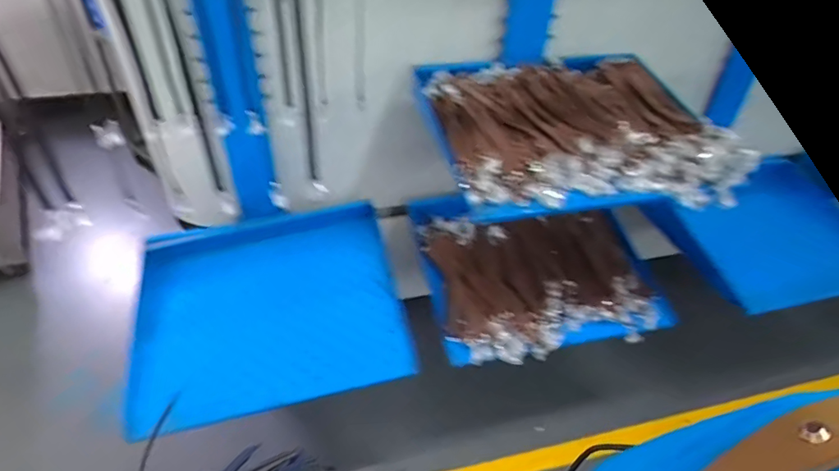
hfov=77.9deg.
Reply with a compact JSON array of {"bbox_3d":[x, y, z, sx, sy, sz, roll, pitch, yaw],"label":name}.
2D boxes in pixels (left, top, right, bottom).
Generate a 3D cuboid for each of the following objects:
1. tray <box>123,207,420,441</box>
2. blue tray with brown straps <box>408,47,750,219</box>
[{"bbox_3d":[-0.352,0.155,1.277,0.624,0.064,0.539,-11,55,-12],"label":"tray"},{"bbox_3d":[0.348,-0.253,1.187,0.642,0.150,0.518,-8,43,-8],"label":"blue tray with brown straps"}]

